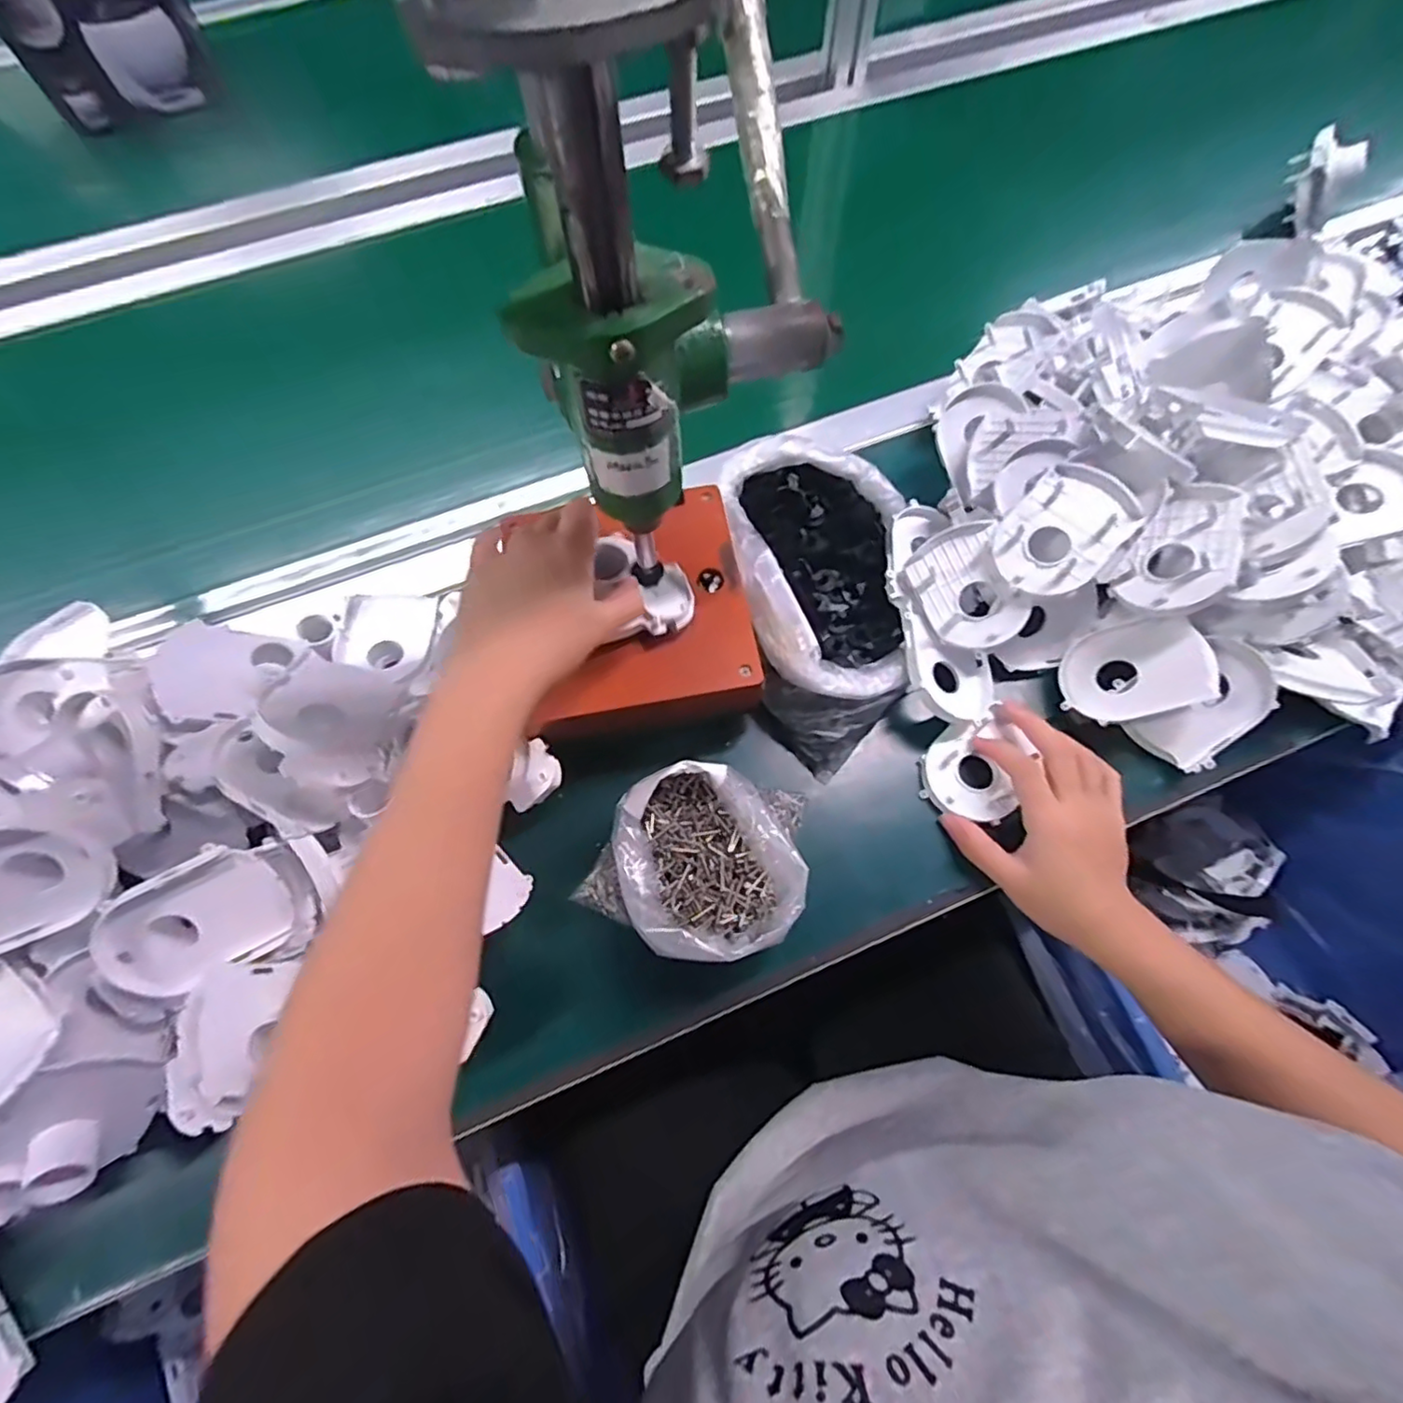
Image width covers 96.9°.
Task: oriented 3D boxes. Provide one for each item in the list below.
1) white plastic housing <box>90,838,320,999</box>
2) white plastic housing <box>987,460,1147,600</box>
[{"bbox_3d":[-0.276,0.117,0.347,0.089,0.036,0.064,-23,106,-12],"label":"white plastic housing"},{"bbox_3d":[0.230,-0.108,0.400,0.082,0.020,0.065,-46,71,8],"label":"white plastic housing"}]

